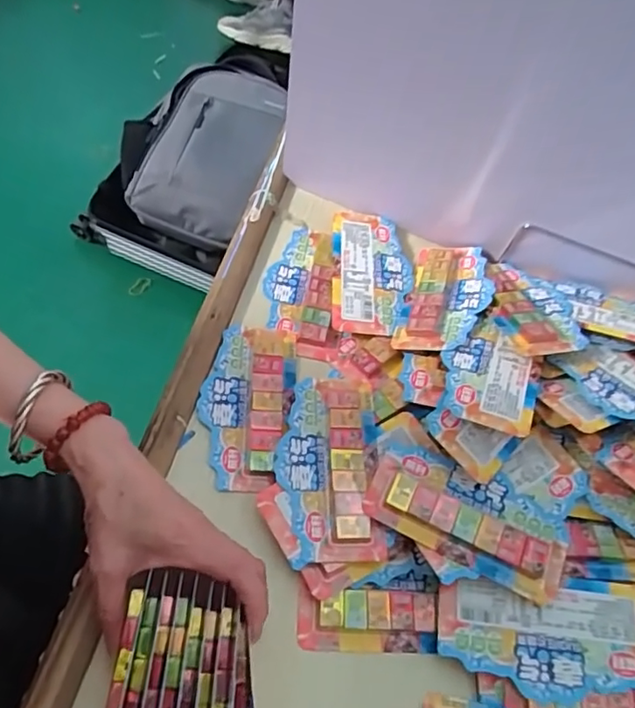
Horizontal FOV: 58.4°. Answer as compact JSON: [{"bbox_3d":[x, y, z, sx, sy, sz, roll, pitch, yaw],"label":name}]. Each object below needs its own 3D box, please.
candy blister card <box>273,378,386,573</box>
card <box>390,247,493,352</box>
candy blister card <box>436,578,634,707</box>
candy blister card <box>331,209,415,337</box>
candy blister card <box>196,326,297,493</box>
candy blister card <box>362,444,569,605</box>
[{"bbox_3d":[0.008,0.086,0.438,0.076,0.014,0.142,0,60,-1],"label":"candy blister card"},{"bbox_3d":[0.120,-0.055,0.525,0.074,0.011,0.137,6,48,21],"label":"card"},{"bbox_3d":[0.159,0.196,0.390,0.144,0.020,0.074,1,60,0],"label":"candy blister card"},{"bbox_3d":[0.053,-0.081,0.543,0.076,0.008,0.143,2,60,0],"label":"candy blister card"},{"bbox_3d":[-0.060,0.041,0.469,0.068,0.014,0.142,7,60,3],"label":"candy blister card"},{"bbox_3d":[0.111,0.118,0.417,0.146,0.020,0.068,23,62,12],"label":"candy blister card"}]

